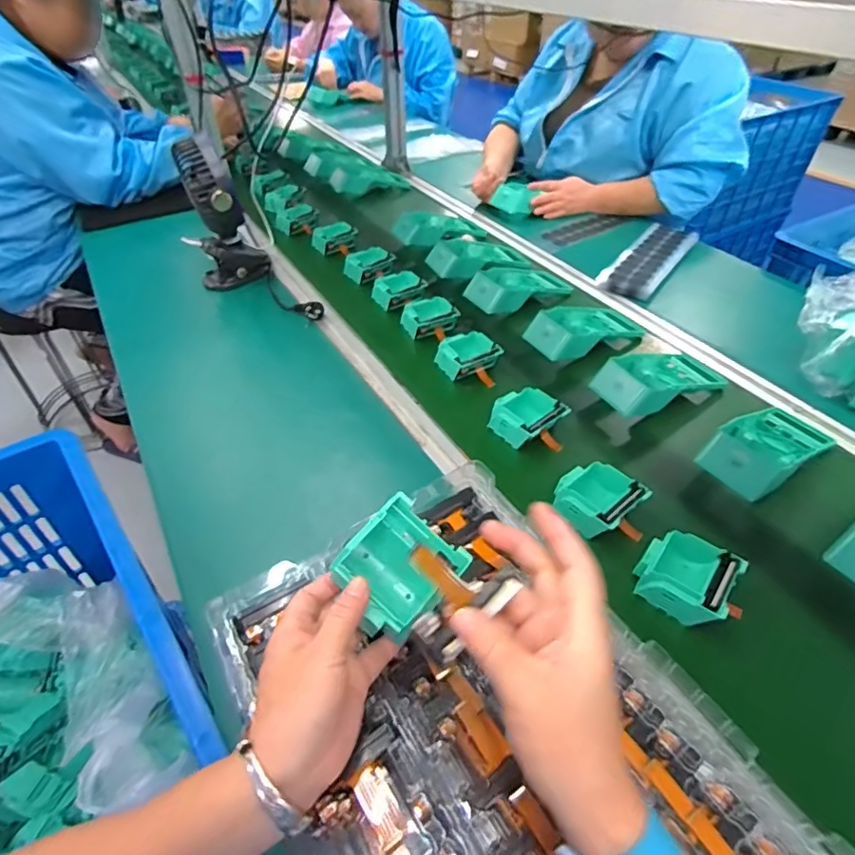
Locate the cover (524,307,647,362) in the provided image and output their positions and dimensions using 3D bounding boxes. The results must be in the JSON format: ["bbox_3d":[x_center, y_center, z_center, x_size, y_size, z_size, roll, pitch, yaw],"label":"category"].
[{"bbox_3d":[0.243,-0.155,0.828,0.194,0.047,0.098,-23,47,-21],"label":"cover"}]

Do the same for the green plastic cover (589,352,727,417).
[{"bbox_3d":[0.316,-0.069,0.731,0.193,0.058,0.098,-21,46,-20],"label":"green plastic cover"}]

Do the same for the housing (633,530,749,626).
[{"bbox_3d":[0.243,0.149,0.511,0.085,0.052,0.088,30,52,30],"label":"housing"}]

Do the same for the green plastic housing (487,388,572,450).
[{"bbox_3d":[0.126,-0.010,0.678,0.079,0.044,0.080,-30,50,-27],"label":"green plastic housing"}]

